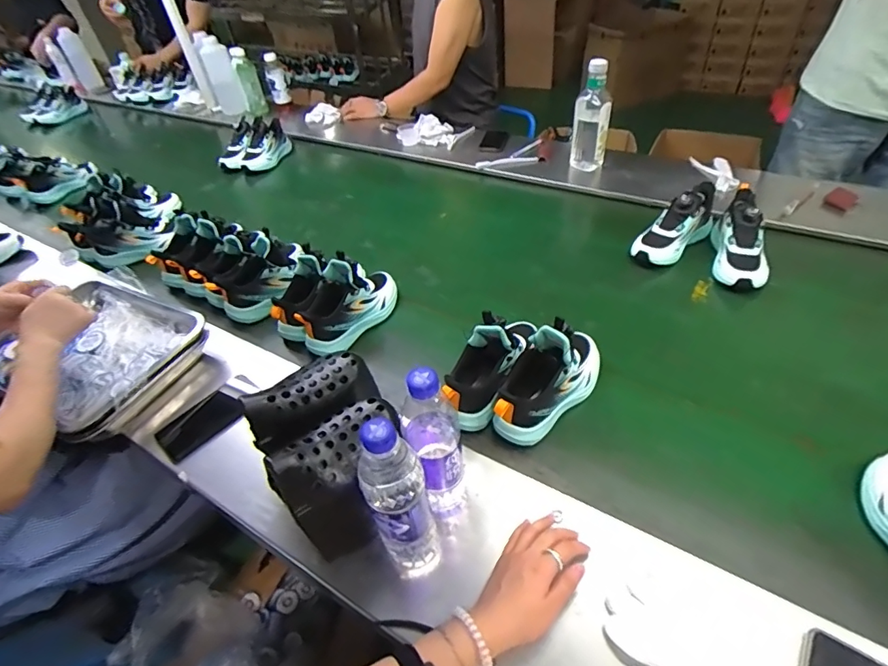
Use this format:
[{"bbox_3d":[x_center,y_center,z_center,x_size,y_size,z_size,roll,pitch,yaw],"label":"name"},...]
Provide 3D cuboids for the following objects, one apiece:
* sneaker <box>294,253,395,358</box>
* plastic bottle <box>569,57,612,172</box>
[{"bbox_3d":[-0.164,-0.066,0.811,0.095,0.119,0.207,16,48,21],"label":"sneaker"},{"bbox_3d":[0.363,-0.520,1.161,0.083,0.240,0.078,5,45,11],"label":"plastic bottle"}]

